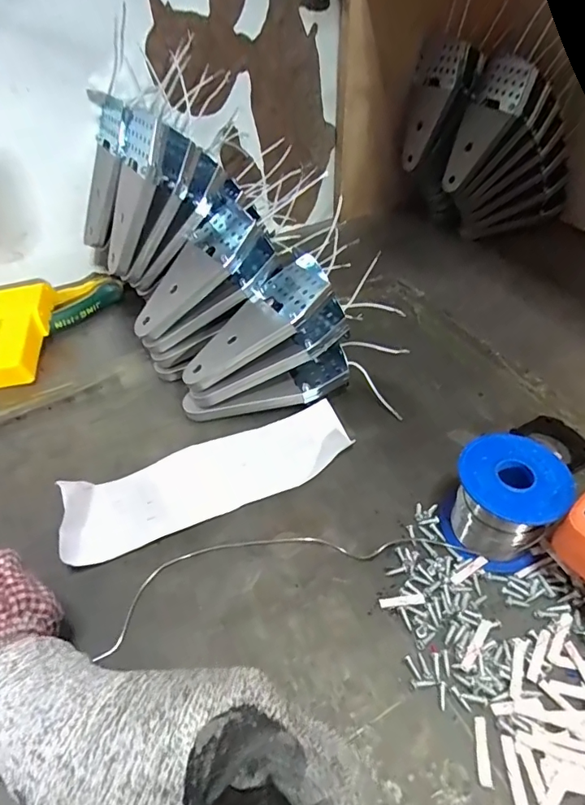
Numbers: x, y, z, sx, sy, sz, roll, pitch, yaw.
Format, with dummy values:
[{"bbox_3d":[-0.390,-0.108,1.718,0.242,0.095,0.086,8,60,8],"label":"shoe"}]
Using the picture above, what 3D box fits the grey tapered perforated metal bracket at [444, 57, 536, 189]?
[{"bbox_3d":[0.214,-0.313,0.540,0.011,0.136,0.067,4,37,-36],"label":"grey tapered perforated metal bracket"}]

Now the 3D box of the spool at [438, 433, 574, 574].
[{"bbox_3d":[0.131,0.062,0.299,0.060,0.060,0.059,28,52,26],"label":"spool"}]

